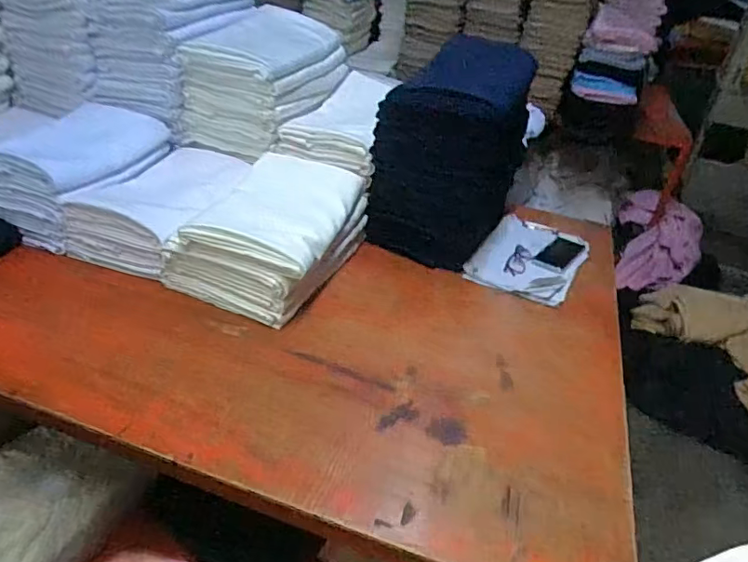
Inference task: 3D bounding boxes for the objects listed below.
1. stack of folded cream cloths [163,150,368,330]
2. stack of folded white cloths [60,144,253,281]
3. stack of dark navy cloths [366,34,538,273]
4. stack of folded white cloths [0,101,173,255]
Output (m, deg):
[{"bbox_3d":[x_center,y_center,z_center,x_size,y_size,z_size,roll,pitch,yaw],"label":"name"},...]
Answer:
[{"bbox_3d":[-0.211,-0.108,1.142,0.297,0.153,0.423,16,35,13],"label":"stack of folded cream cloths"},{"bbox_3d":[-0.461,-0.171,1.220,0.262,0.132,0.378,17,35,15],"label":"stack of folded white cloths"},{"bbox_3d":[0.195,-0.317,1.284,0.274,0.418,0.382,18,35,17],"label":"stack of dark navy cloths"},{"bbox_3d":[-0.716,-0.276,1.282,0.308,0.172,0.419,17,35,16],"label":"stack of folded white cloths"}]

